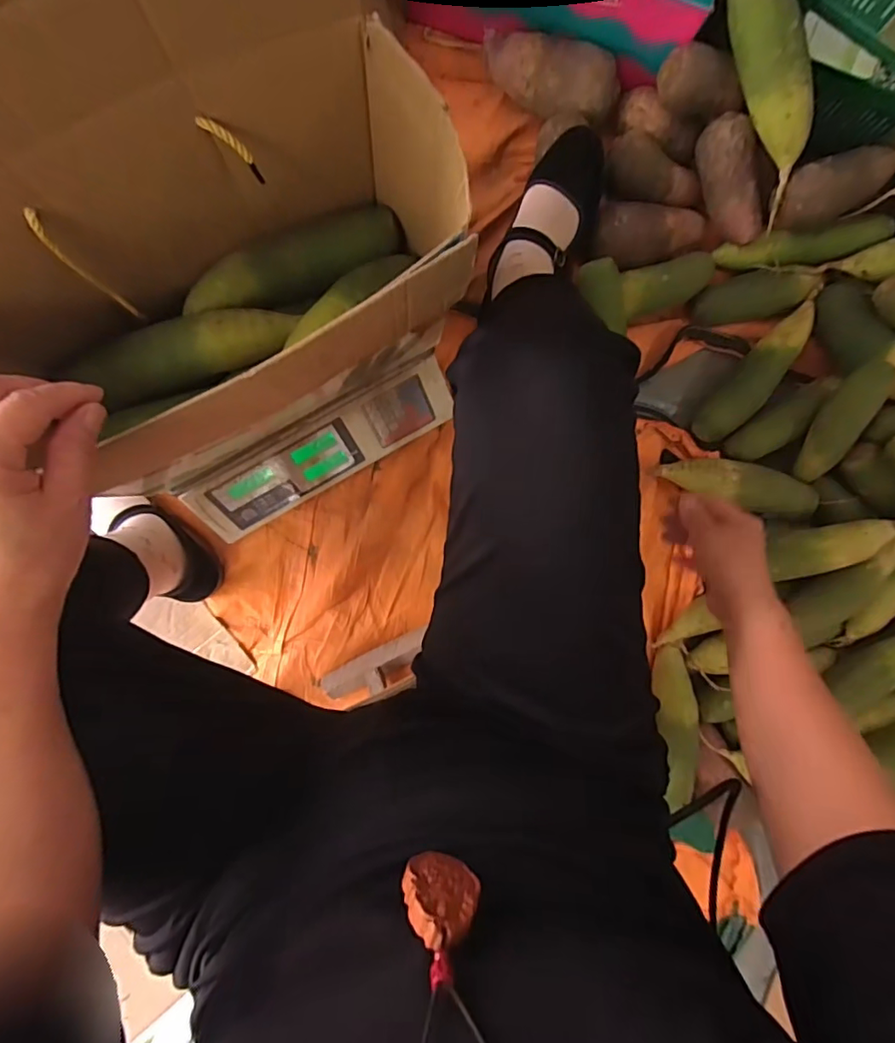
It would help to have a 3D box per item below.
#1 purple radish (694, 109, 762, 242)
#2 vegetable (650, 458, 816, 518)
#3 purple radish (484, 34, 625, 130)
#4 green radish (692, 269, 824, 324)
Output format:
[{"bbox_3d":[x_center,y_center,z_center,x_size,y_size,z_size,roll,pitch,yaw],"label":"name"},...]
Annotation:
[{"bbox_3d":[0.351,-0.420,0.656,0.047,0.058,0.142,-25,109,-2],"label":"purple radish"},{"bbox_3d":[0.383,-0.049,0.690,0.206,0.048,0.060,17,92,-5],"label":"vegetable"},{"bbox_3d":[0.125,-0.541,0.651,0.172,0.067,0.069,18,92,-5],"label":"purple radish"},{"bbox_3d":[0.402,-0.298,0.701,0.155,0.049,0.058,-9,94,-4],"label":"green radish"}]

